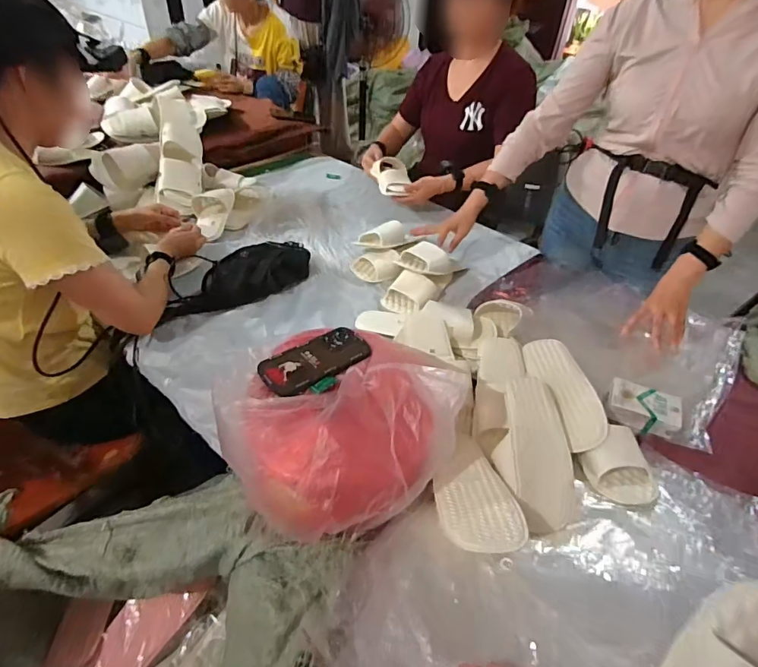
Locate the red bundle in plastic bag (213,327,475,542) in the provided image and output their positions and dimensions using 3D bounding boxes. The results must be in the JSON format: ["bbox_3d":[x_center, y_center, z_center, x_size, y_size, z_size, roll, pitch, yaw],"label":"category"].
[{"bbox_3d":[-0.052,0.111,0.601,0.301,0.121,0.293,3,41,-2],"label":"red bundle in plastic bag"}]

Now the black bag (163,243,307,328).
[{"bbox_3d":[-0.291,-0.124,0.955,0.122,0.060,0.340,33,49,29],"label":"black bag"}]

